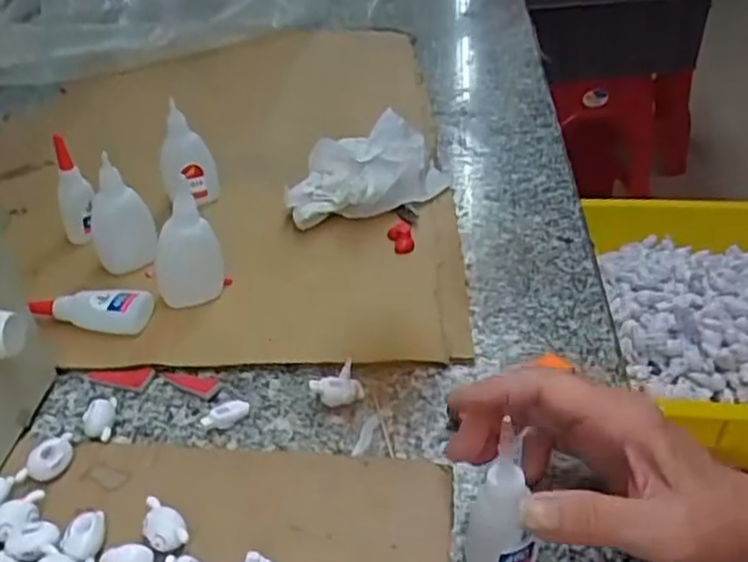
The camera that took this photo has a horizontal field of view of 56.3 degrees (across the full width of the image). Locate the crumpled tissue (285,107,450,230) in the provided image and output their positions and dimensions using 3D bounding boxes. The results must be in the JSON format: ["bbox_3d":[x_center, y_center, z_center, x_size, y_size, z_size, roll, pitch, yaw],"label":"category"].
[{"bbox_3d":[-0.002,-0.087,0.592,0.155,0.067,0.069,-25,37,-24],"label":"crumpled tissue"}]

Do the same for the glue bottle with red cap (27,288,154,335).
[{"bbox_3d":[-0.192,0.022,0.474,0.087,0.025,0.022,-4,34,5],"label":"glue bottle with red cap"}]

